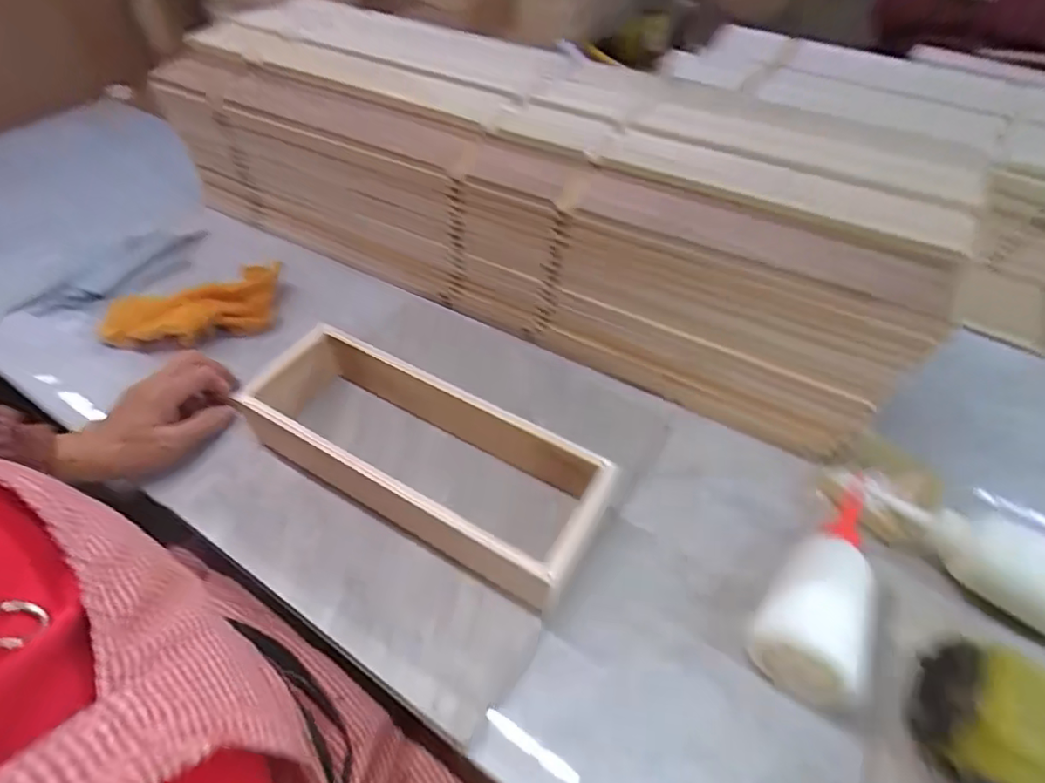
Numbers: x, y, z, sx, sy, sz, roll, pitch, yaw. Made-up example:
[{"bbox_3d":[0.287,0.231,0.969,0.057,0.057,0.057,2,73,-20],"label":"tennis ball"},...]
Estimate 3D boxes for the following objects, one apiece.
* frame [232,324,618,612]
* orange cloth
[{"bbox_3d":[-0.091,0.047,0.442,0.302,0.067,0.106,24,53,19],"label":"frame"},{"bbox_3d":[-0.331,-0.084,0.568,0.172,0.040,0.085,-23,54,-19],"label":"orange cloth"}]

